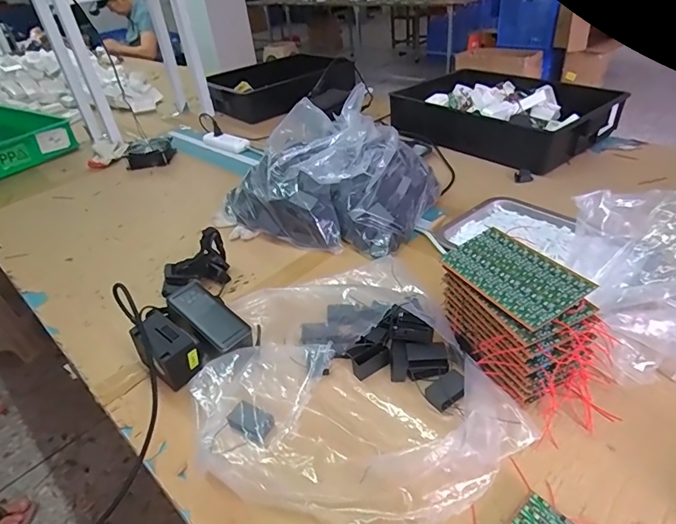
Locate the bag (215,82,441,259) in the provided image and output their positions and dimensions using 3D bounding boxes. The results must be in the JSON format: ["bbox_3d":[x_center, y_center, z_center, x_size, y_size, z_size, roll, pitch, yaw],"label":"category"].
[{"bbox_3d":[-0.018,-0.179,0.880,0.396,0.163,0.309,13,40,25],"label":"bag"}]

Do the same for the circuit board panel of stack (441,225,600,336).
[{"bbox_3d":[0.207,0.013,0.525,0.093,0.006,0.153,-29,40,-12],"label":"circuit board panel of stack"}]

